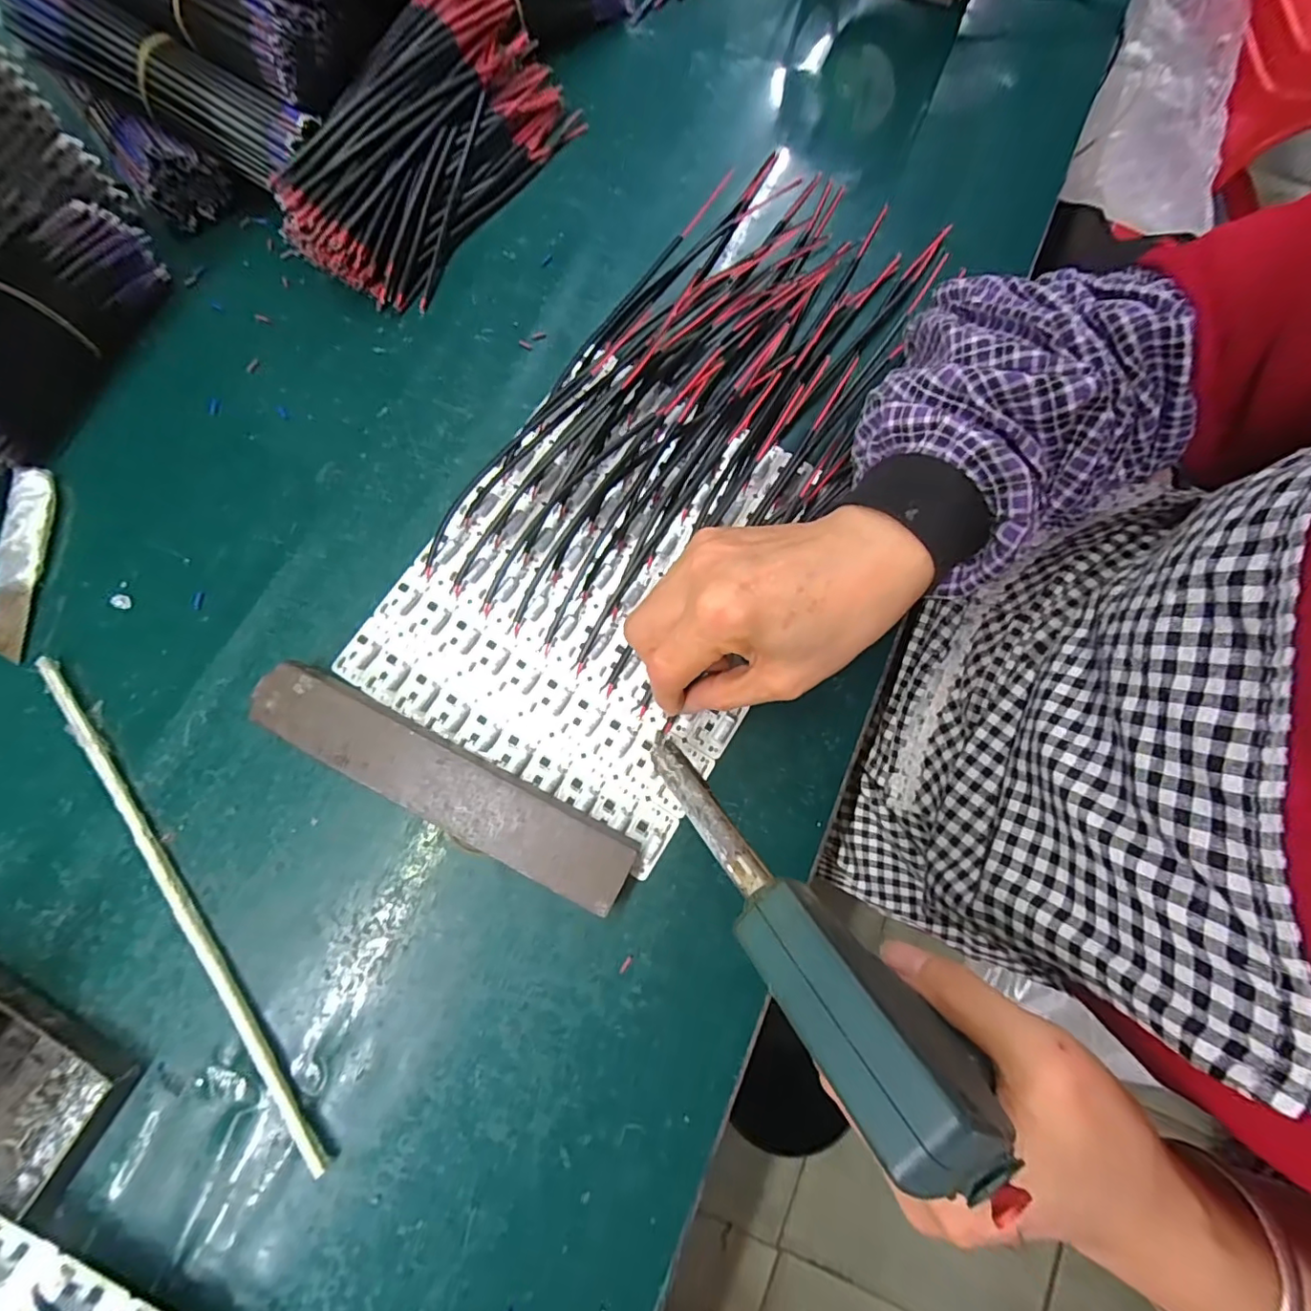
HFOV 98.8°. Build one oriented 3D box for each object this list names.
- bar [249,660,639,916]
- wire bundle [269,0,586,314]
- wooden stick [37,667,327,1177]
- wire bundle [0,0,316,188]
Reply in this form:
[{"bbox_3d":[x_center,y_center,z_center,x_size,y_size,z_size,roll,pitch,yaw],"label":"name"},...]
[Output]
[{"bbox_3d":[-0.105,0.062,0.277,0.198,0.021,0.038,27,78,4],"label":"bar"},{"bbox_3d":[-0.139,-0.323,0.349,0.096,0.055,0.210,32,79,5],"label":"wire bundle"},{"bbox_3d":[-0.229,0.115,0.268,0.009,0.009,0.276,-35,81,-9],"label":"wooden stick"},{"bbox_3d":[-0.280,-0.325,0.317,0.149,0.029,0.037,21,77,-17],"label":"wire bundle"}]

